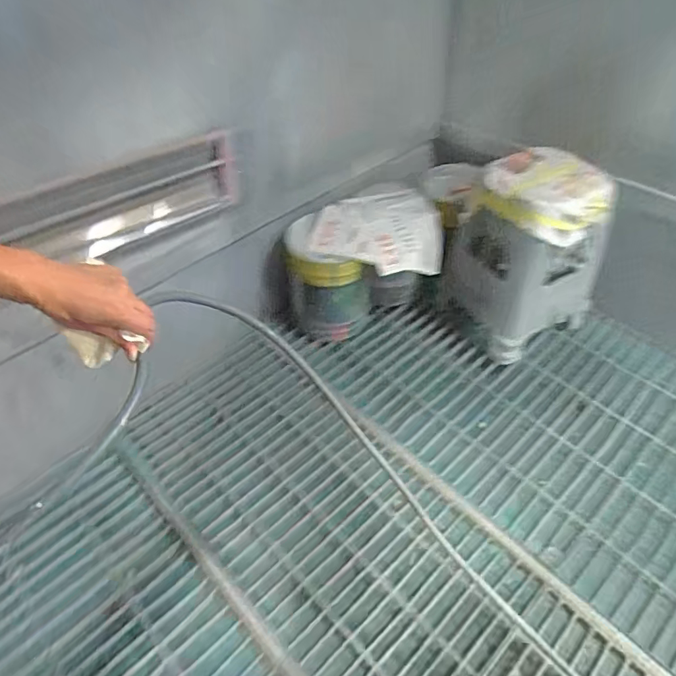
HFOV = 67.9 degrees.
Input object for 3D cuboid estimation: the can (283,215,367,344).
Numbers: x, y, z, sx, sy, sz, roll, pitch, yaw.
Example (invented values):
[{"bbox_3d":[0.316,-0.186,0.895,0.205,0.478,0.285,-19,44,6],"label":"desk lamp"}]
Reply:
[{"bbox_3d":[-0.029,-0.190,1.683,0.232,0.435,0.241,2,46,7],"label":"can"}]

